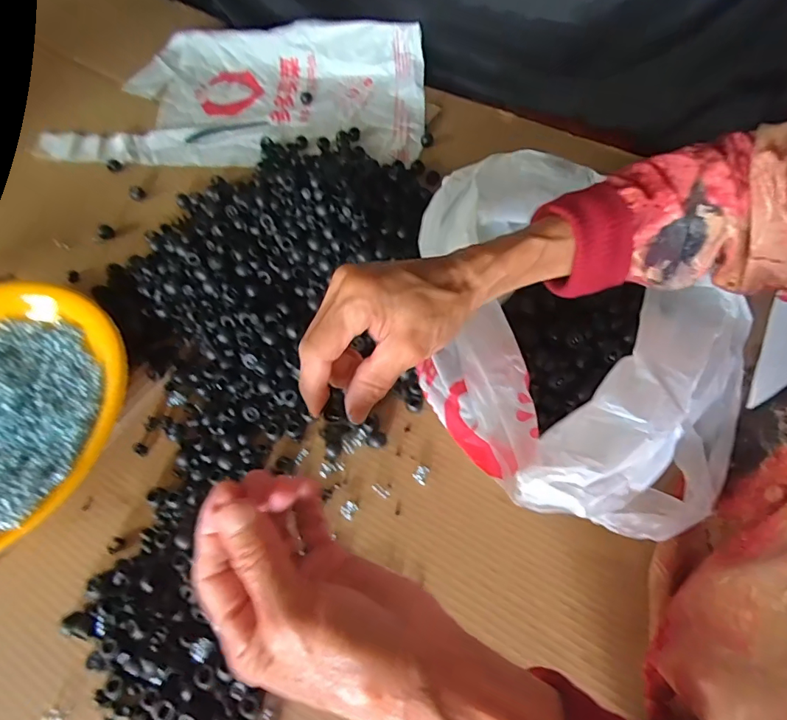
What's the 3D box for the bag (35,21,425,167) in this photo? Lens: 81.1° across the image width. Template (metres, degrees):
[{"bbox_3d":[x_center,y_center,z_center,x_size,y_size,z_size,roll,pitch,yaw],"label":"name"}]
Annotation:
[{"bbox_3d":[-0.193,-0.343,0.587,0.463,0.053,0.244,4,67,3],"label":"bag"}]

